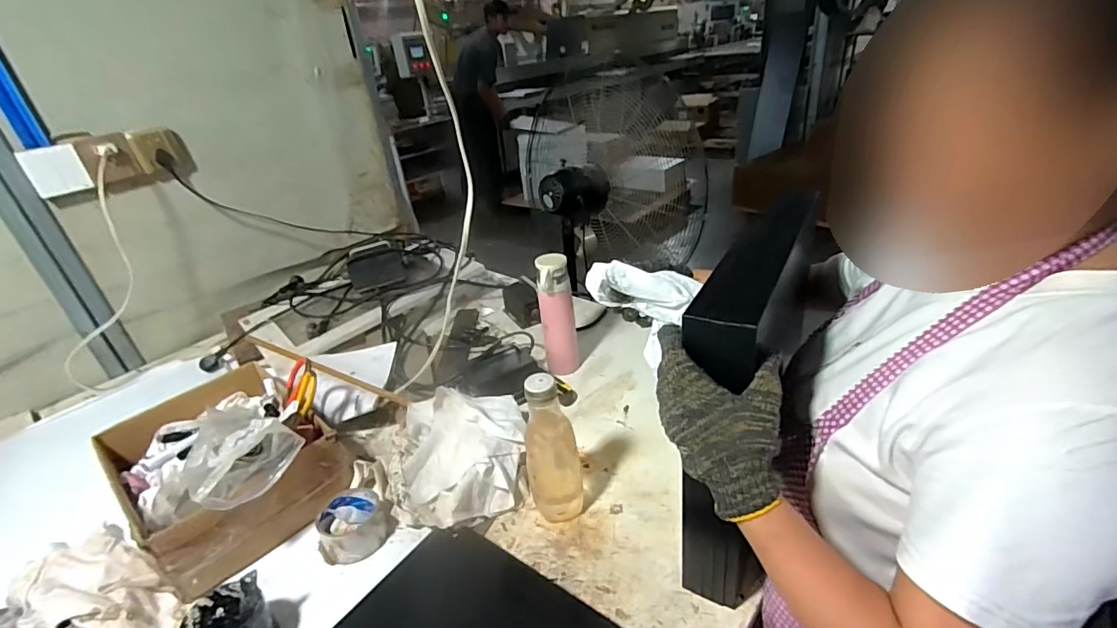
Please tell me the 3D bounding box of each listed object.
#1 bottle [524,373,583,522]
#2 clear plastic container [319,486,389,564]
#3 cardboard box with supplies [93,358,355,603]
[{"bbox_3d":[-0.008,0.187,0.658,0.068,0.224,0.060,-8,29,-2],"label":"bottle"},{"bbox_3d":[-0.292,0.296,0.708,0.093,0.056,0.091,-26,34,-30],"label":"clear plastic container"},{"bbox_3d":[-0.519,0.210,0.781,0.370,0.161,0.257,19,38,38],"label":"cardboard box with supplies"}]

